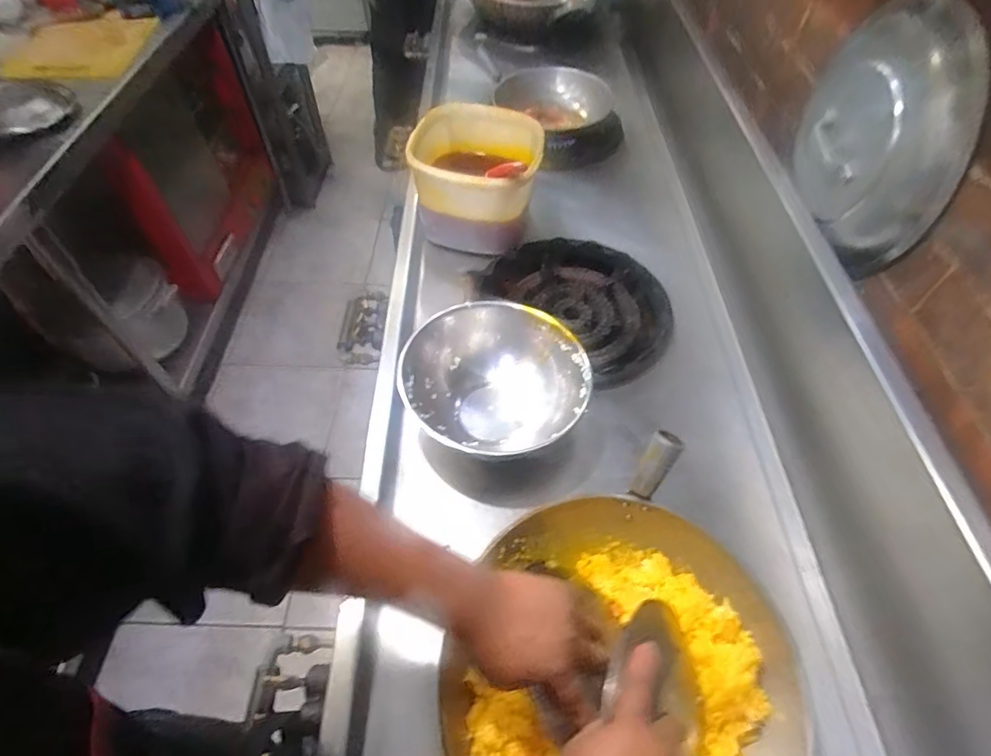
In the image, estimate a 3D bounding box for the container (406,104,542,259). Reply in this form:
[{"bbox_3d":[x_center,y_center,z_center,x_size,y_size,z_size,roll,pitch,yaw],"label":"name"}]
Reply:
[{"bbox_3d":[-0.035,-0.359,0.942,0.228,0.168,0.223,5,54,2],"label":"container"}]

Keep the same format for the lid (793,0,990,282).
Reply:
[{"bbox_3d":[0.471,-0.324,0.663,0.058,0.246,0.323,-1,54,-2],"label":"lid"}]

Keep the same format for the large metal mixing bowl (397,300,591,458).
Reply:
[{"bbox_3d":[0.005,0.010,0.738,0.257,0.111,0.213,35,60,21],"label":"large metal mixing bowl"}]

